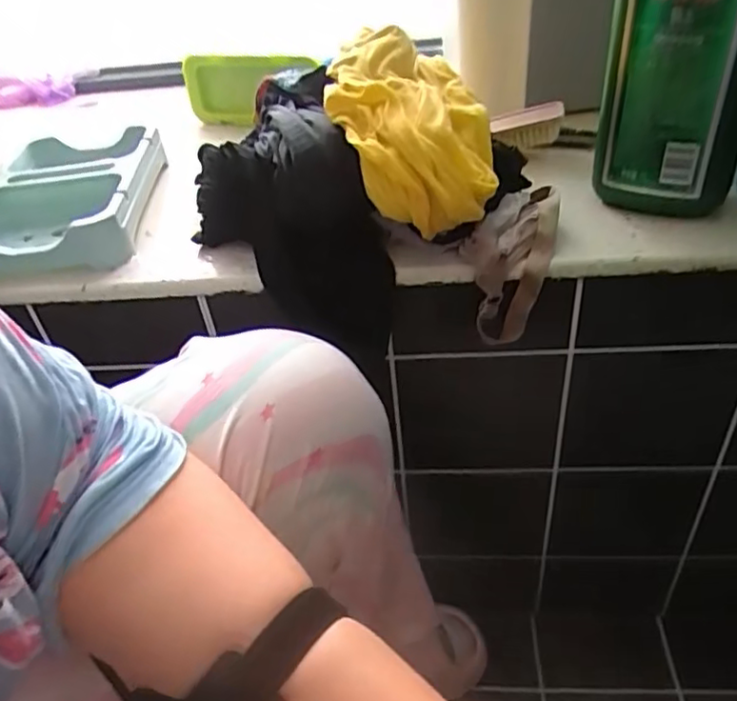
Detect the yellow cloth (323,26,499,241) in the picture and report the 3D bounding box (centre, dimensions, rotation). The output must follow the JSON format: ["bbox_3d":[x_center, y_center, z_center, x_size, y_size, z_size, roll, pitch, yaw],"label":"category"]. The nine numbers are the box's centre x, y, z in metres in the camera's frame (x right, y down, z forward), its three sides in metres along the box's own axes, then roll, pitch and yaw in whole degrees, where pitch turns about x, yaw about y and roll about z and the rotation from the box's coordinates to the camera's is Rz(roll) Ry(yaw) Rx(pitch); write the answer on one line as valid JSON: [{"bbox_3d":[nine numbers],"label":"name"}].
[{"bbox_3d":[0.030,-0.163,0.501,0.122,0.119,0.183,-4,39,5],"label":"yellow cloth"}]

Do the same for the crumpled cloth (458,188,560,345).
[{"bbox_3d":[0.115,-0.070,0.526,0.065,0.093,0.088,6,41,16],"label":"crumpled cloth"}]

